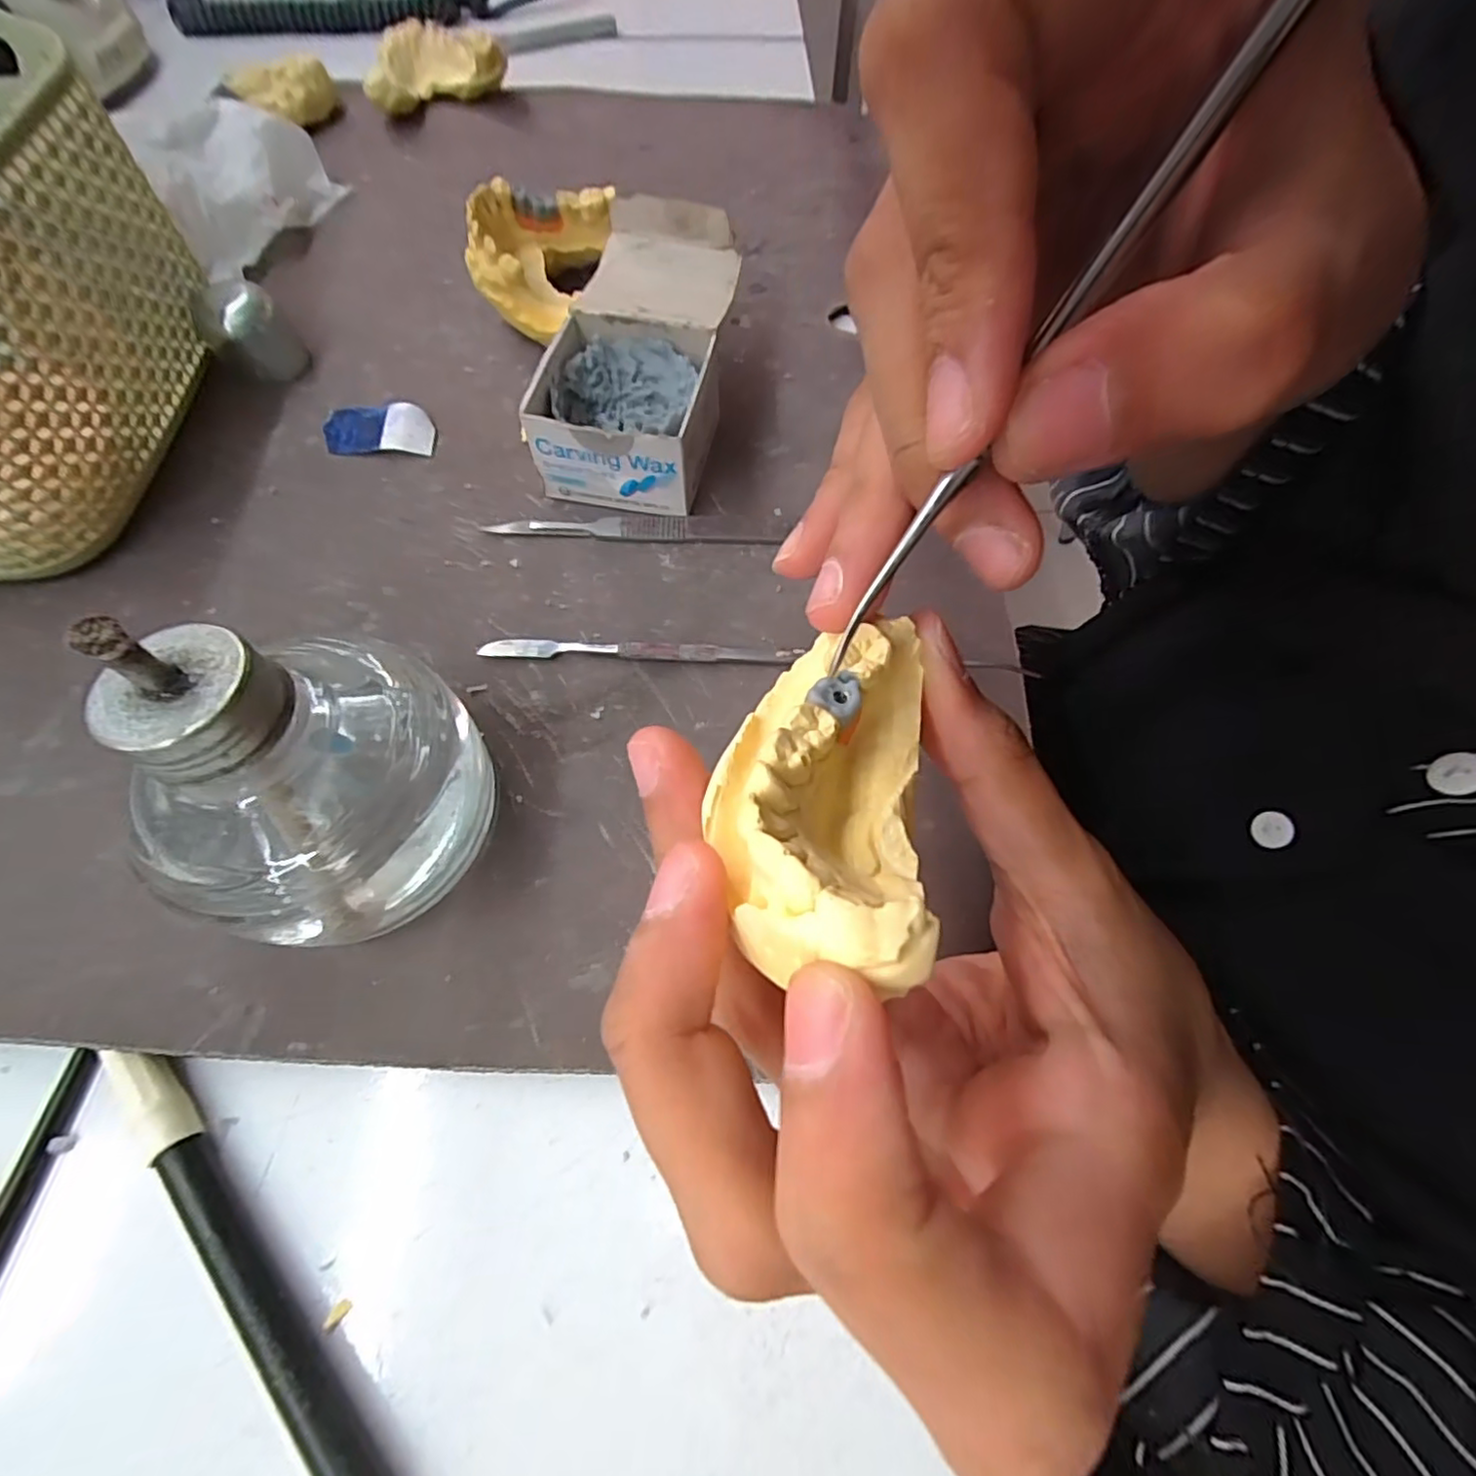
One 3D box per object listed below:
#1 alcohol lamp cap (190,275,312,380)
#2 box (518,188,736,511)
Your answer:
[{"bbox_3d":[-0.189,-0.157,0.250,0.028,0.026,0.024,-36,71,-17],"label":"alcohol lamp cap"},{"bbox_3d":[-0.035,-0.140,0.237,0.060,0.045,0.109,6,65,1],"label":"box"}]

